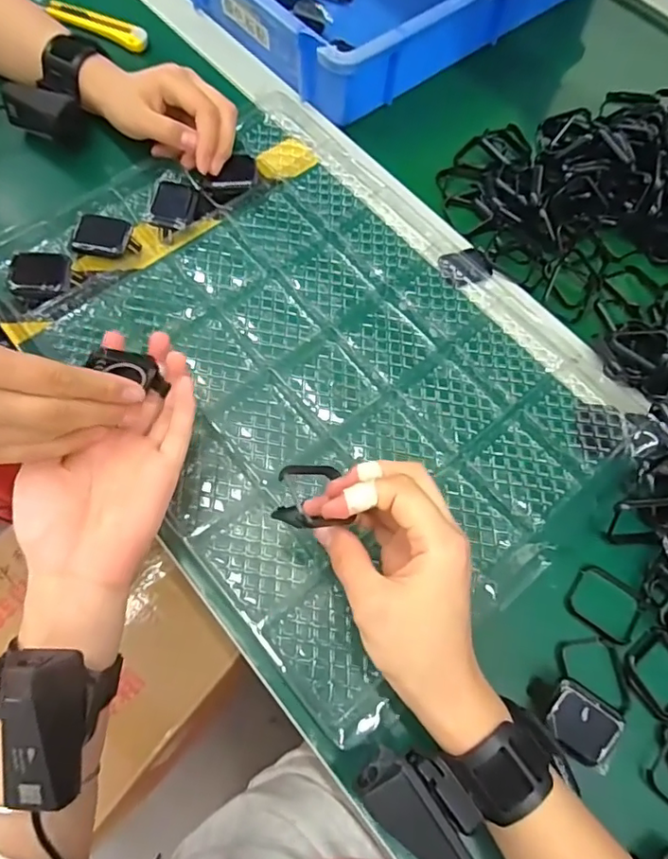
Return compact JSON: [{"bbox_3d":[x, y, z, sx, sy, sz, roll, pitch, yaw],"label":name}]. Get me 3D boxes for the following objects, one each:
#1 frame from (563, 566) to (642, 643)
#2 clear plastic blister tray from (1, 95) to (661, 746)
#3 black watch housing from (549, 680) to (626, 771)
[{"bbox_3d":[0.176,0.113,0.348,0.045,0.007,0.038,37,72,13],"label":"frame"},{"bbox_3d":[-0.007,-0.050,0.399,0.315,0.019,0.397,-42,75,-16],"label":"clear plastic blister tray"},{"bbox_3d":[0.143,0.171,0.313,0.040,0.020,0.033,32,71,11],"label":"black watch housing"}]

